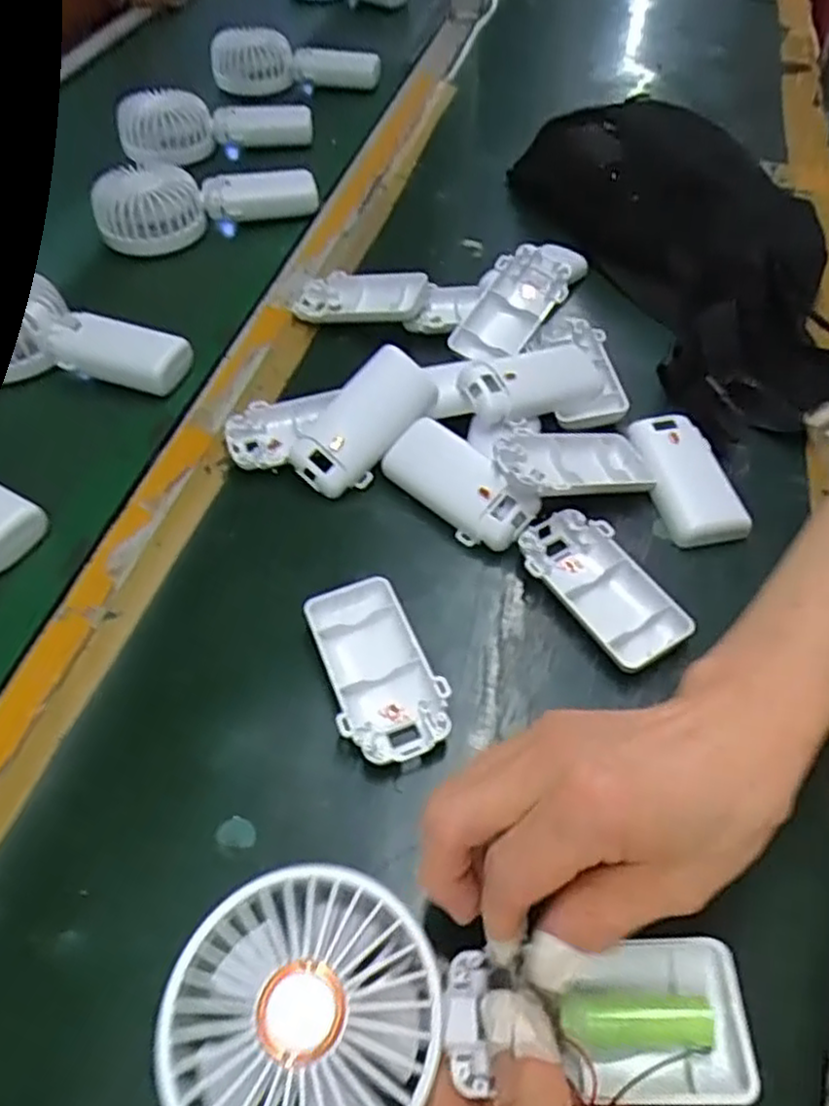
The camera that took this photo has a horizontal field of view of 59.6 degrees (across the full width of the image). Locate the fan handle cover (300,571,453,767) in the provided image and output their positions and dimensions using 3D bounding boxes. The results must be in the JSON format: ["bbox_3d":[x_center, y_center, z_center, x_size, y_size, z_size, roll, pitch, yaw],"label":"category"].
[{"bbox_3d":[-0.019,0.057,0.353,0.050,0.017,0.095,-21,55,-14],"label":"fan handle cover"}]

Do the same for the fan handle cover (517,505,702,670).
[{"bbox_3d":[0.096,0.018,0.380,0.050,0.016,0.097,-30,58,-20],"label":"fan handle cover"}]

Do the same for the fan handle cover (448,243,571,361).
[{"bbox_3d":[0.067,-0.166,0.495,0.049,0.019,0.089,31,78,13],"label":"fan handle cover"}]

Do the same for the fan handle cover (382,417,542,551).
[{"bbox_3d":[0.025,-0.038,0.413,0.037,0.028,0.091,-37,60,-24],"label":"fan handle cover"}]

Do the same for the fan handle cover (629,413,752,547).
[{"bbox_3d":[0.158,-0.045,0.420,0.043,0.011,0.089,-5,53,-3],"label":"fan handle cover"}]

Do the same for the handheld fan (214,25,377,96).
[{"bbox_3d":[-0.129,-0.546,0.810,0.187,0.065,0.041,9,53,8],"label":"handheld fan"}]

